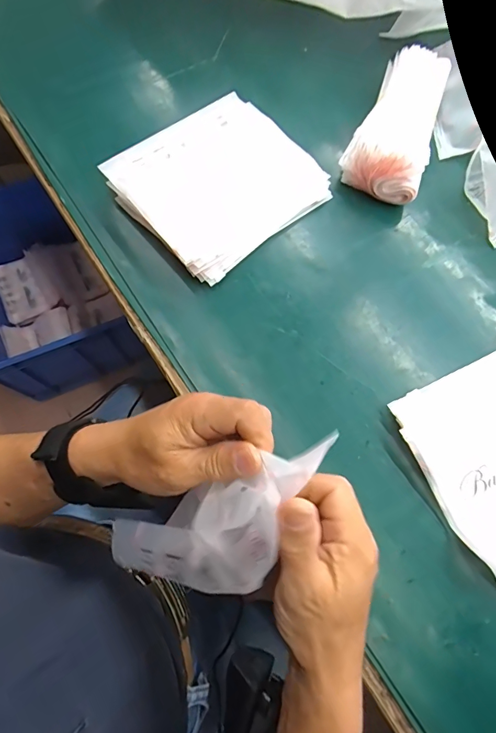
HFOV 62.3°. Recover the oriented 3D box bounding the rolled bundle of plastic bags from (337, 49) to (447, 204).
[{"bbox_3d":[0.182,-0.289,0.477,0.086,0.052,0.199,24,73,7],"label":"rolled bundle of plastic bags"}]

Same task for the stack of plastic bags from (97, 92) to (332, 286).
[{"bbox_3d":[-0.029,-0.207,0.451,0.200,0.032,0.170,-41,77,-13],"label":"stack of plastic bags"}]

